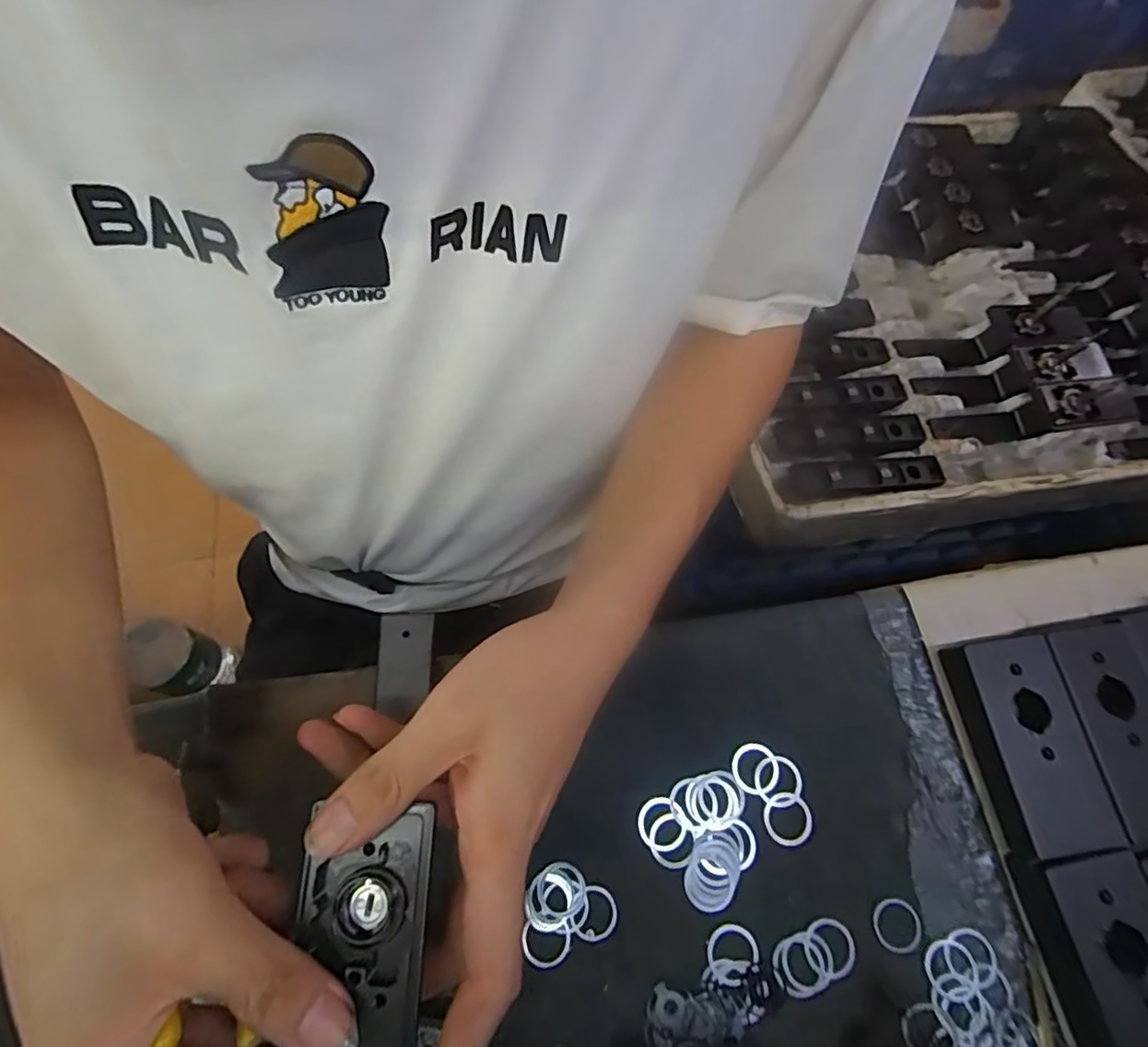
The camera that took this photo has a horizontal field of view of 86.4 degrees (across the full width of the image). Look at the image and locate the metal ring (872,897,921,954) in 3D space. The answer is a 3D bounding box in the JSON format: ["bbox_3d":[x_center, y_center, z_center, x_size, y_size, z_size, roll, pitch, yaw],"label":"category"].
[{"bbox_3d":[0.163,0.202,0.306,0.025,0.004,0.023,1,67,-2],"label":"metal ring"}]

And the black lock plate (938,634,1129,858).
[{"bbox_3d":[0.240,0.116,0.326,0.050,0.029,0.103,-7,67,-5],"label":"black lock plate"}]

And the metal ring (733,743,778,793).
[{"bbox_3d":[0.098,0.132,0.331,0.025,0.004,0.025,1,67,-2],"label":"metal ring"}]

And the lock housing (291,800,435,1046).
[{"bbox_3d":[-0.081,0.165,0.231,0.048,0.014,0.101,4,68,1],"label":"lock housing"}]

